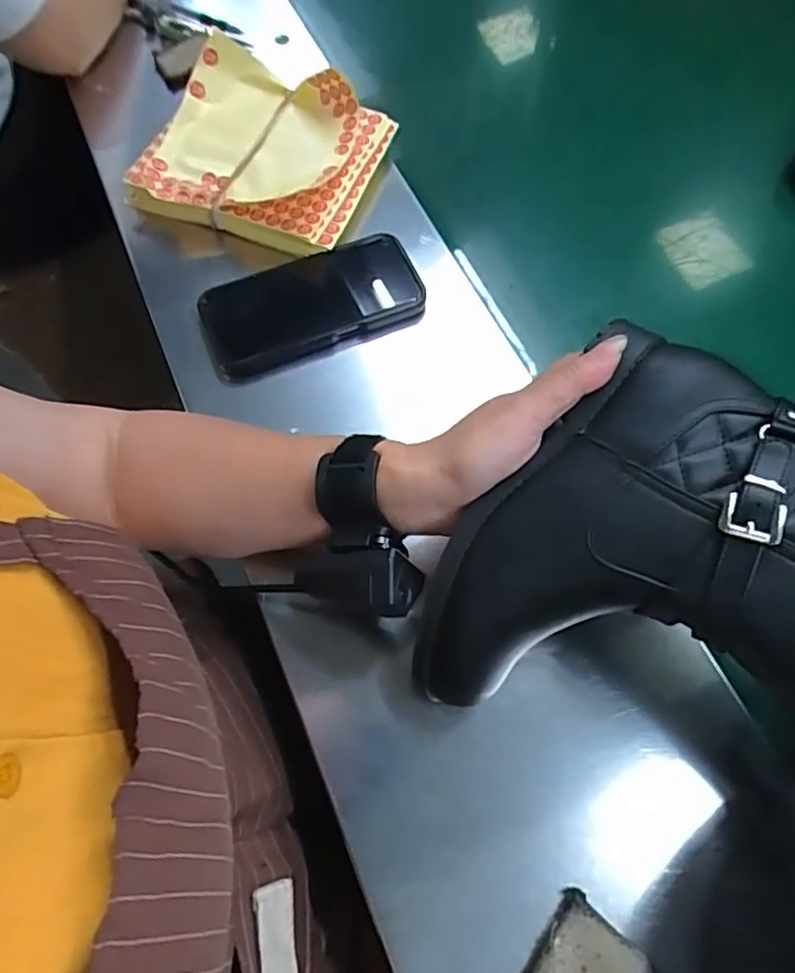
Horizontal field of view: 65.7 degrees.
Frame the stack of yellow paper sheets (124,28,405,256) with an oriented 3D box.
[{"bbox_3d":[-0.115,-0.282,0.513,0.184,0.045,0.157,19,70,10],"label":"stack of yellow paper sheets"}]

